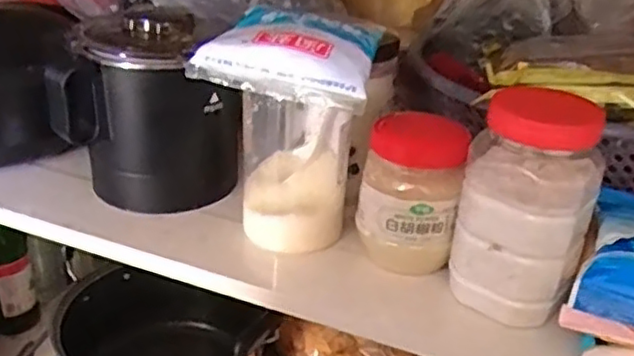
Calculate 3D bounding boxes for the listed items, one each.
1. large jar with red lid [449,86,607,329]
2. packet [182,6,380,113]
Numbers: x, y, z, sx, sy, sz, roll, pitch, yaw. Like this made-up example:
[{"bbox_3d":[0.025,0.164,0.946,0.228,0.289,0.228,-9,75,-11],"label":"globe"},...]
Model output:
[{"bbox_3d":[0.142,0.019,0.457,0.086,0.150,0.068,14,30,18],"label":"large jar with red lid"},{"bbox_3d":[-0.015,-0.091,0.477,0.113,0.033,0.116,9,29,10],"label":"packet"}]

